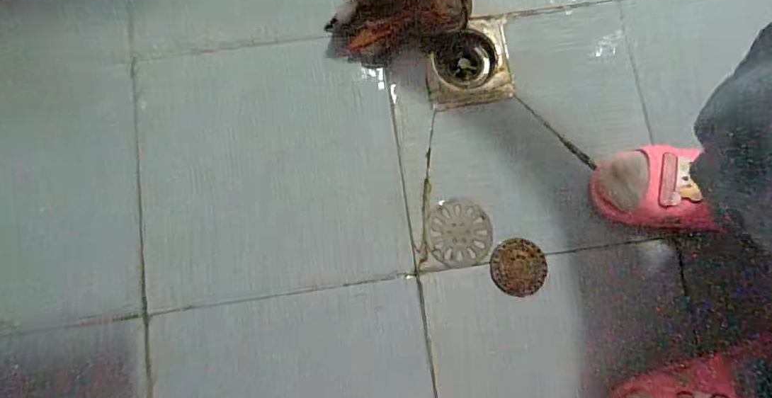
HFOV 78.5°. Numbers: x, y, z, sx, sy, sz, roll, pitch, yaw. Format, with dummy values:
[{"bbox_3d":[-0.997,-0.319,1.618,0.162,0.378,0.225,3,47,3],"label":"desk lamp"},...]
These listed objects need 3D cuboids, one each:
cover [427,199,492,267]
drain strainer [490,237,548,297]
[{"bbox_3d":[0.085,0.039,0.545,0.073,0.006,0.075,0,80,-1],"label":"cover"},{"bbox_3d":[0.151,0.077,0.536,0.061,0.004,0.064,1,80,-1],"label":"drain strainer"}]

